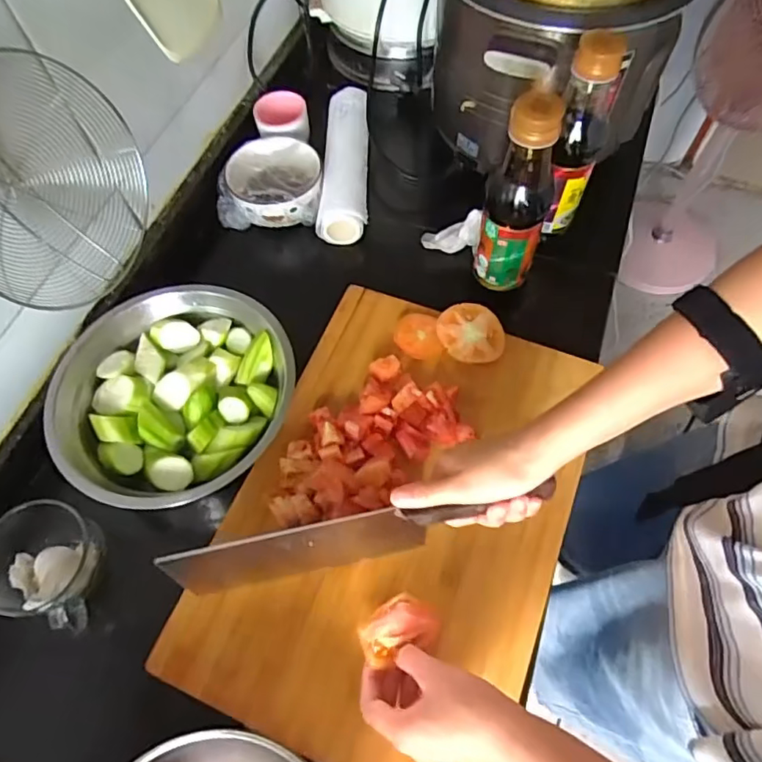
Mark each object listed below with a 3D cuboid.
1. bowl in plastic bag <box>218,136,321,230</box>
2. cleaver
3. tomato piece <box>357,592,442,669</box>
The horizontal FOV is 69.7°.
[{"bbox_3d":[-0.145,-0.260,0.708,0.132,0.050,0.122,-5,62,-1],"label":"bowl in plastic bag"},{"bbox_3d":[-0.018,0.132,0.455,0.304,0.106,0.017,-11,63,-2],"label":"cleaver"},{"bbox_3d":[0.015,0.200,0.444,0.065,0.018,0.046,-20,64,-8],"label":"tomato piece"}]

